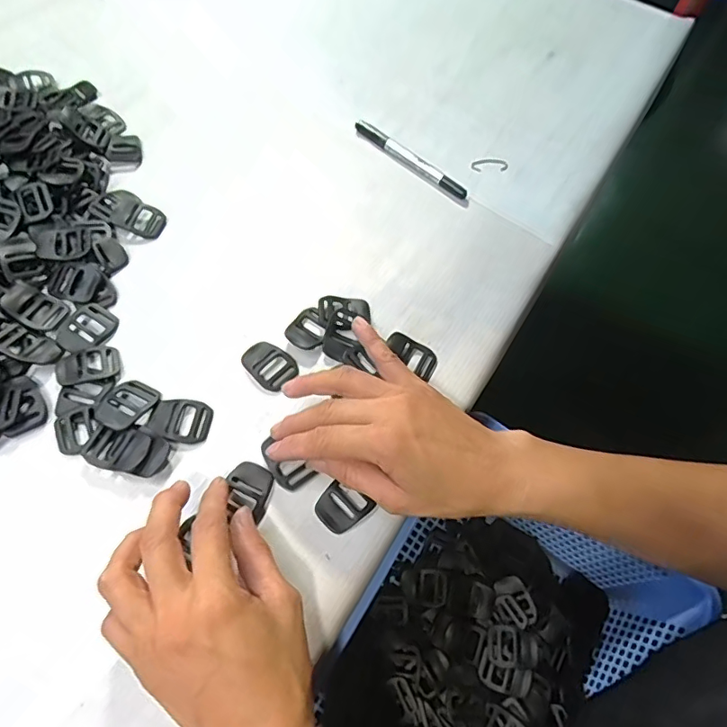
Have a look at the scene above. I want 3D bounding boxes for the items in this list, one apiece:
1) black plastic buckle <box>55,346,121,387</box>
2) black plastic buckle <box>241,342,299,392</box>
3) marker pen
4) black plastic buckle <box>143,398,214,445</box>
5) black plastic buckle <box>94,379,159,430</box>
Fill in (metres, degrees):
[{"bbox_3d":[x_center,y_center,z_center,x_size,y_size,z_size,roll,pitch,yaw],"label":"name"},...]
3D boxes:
[{"bbox_3d":[-0.186,0.000,0.339,0.038,0.004,0.027,-15,63,-12],"label":"black plastic buckle"},{"bbox_3d":[-0.066,0.000,0.350,0.037,0.004,0.029,36,64,15],"label":"black plastic buckle"},{"bbox_3d":[0.042,-0.187,0.460,0.125,0.014,0.014,42,66,18],"label":"marker pen"},{"bbox_3d":[-0.119,0.036,0.327,0.039,0.004,0.030,13,61,3],"label":"black plastic buckle"},{"bbox_3d":[-0.154,0.026,0.326,0.028,0.004,0.037,26,47,9],"label":"black plastic buckle"}]

